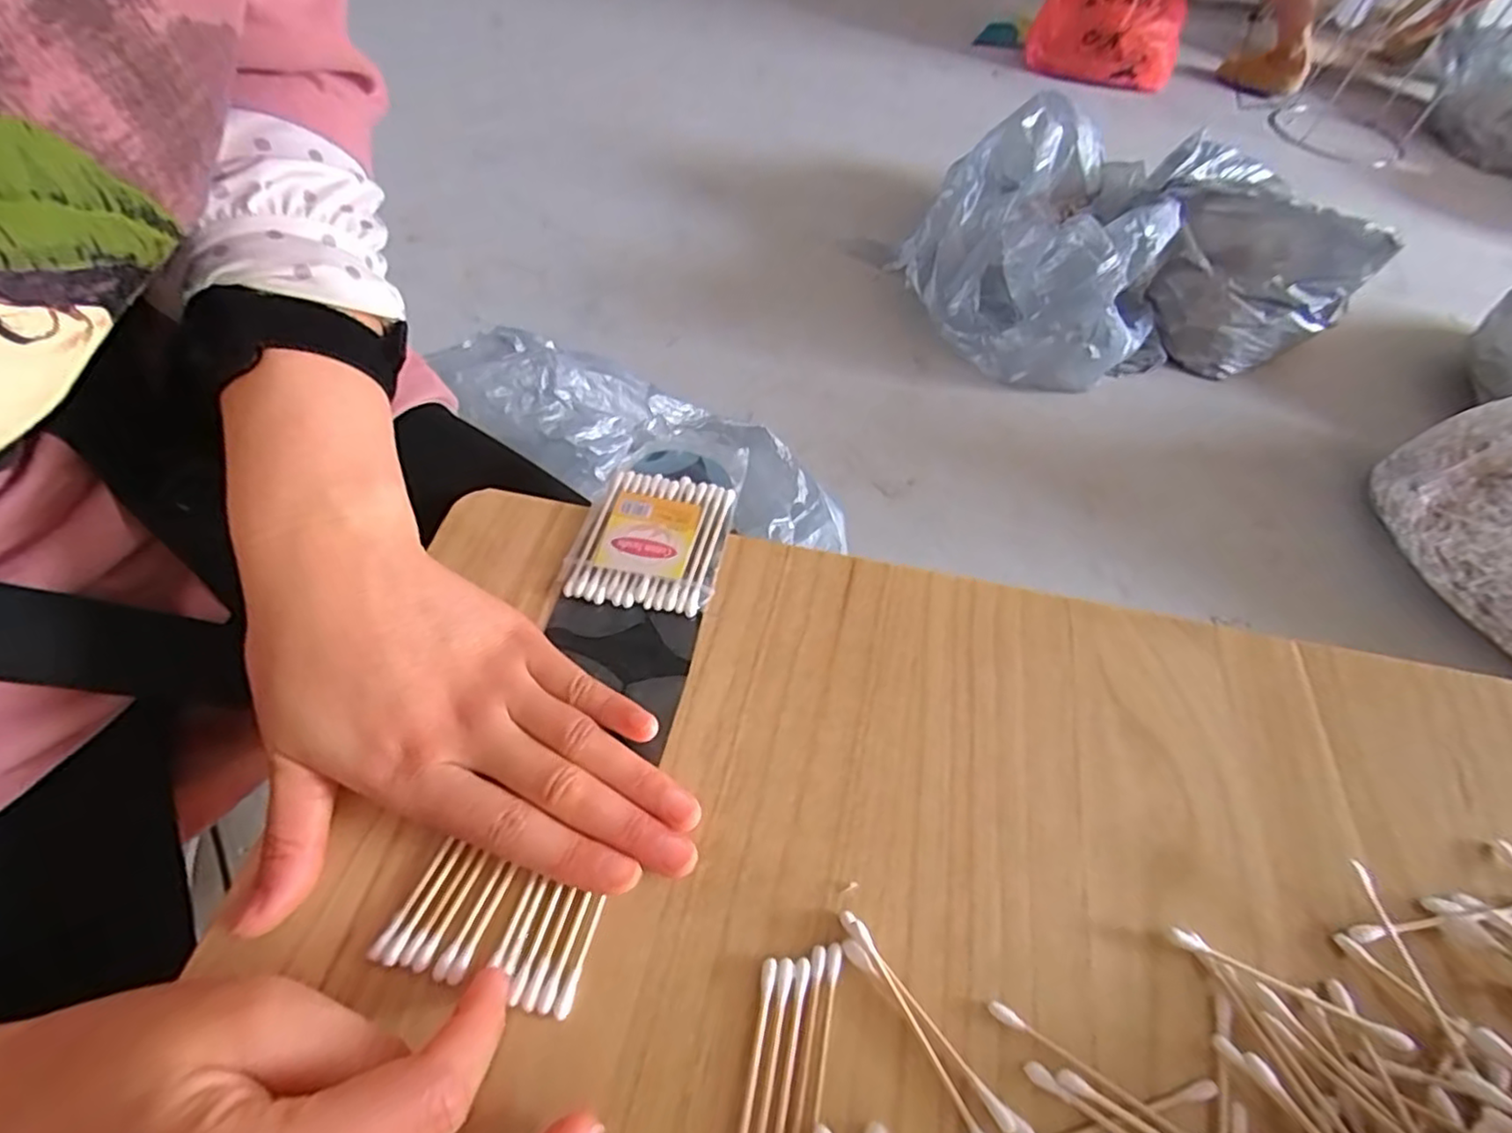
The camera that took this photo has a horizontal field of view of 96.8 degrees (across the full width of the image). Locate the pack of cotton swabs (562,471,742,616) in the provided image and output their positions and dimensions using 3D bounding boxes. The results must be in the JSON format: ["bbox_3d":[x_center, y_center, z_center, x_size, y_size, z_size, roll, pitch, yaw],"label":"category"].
[{"bbox_3d":[-0.047,-0.013,0.305,0.065,0.008,0.074,9,55,3],"label":"pack of cotton swabs"}]

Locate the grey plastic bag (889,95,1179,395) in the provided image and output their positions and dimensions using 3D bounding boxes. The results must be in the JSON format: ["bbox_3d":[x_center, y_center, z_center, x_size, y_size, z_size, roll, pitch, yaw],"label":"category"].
[{"bbox_3d":[0.522,-0.604,1.264,0.464,0.268,0.536,24,57,12],"label":"grey plastic bag"}]

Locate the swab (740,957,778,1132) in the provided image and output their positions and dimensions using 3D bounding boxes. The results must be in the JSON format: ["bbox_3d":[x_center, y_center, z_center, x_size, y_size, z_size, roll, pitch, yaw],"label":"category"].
[{"bbox_3d":[-0.002,0.154,0.194,0.005,0.004,0.070,11,55,5],"label":"swab"}]

